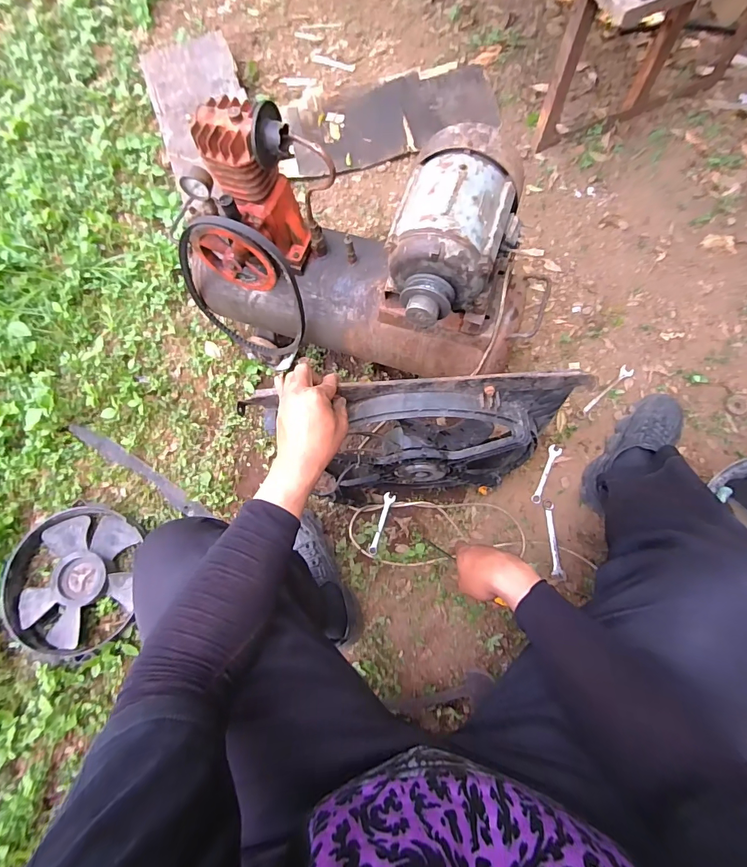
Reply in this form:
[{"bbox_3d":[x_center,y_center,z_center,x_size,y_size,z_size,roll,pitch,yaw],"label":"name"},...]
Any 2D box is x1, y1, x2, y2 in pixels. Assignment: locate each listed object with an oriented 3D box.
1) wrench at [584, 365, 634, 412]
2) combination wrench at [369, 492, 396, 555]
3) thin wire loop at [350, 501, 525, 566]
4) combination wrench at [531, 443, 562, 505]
[{"bbox_3d":[0.558,-0.109,0.965,0.161,0.012,0.028,-39,75,-4],"label":"wrench"},{"bbox_3d":[0.018,0.202,0.908,0.025,0.011,0.139,17,78,10],"label":"combination wrench"},{"bbox_3d":[0.141,0.217,0.895,0.381,0.027,0.137,-4,75,5],"label":"thin wire loop"},{"bbox_3d":[0.402,0.095,0.937,0.026,0.008,0.147,23,79,12],"label":"combination wrench"}]

